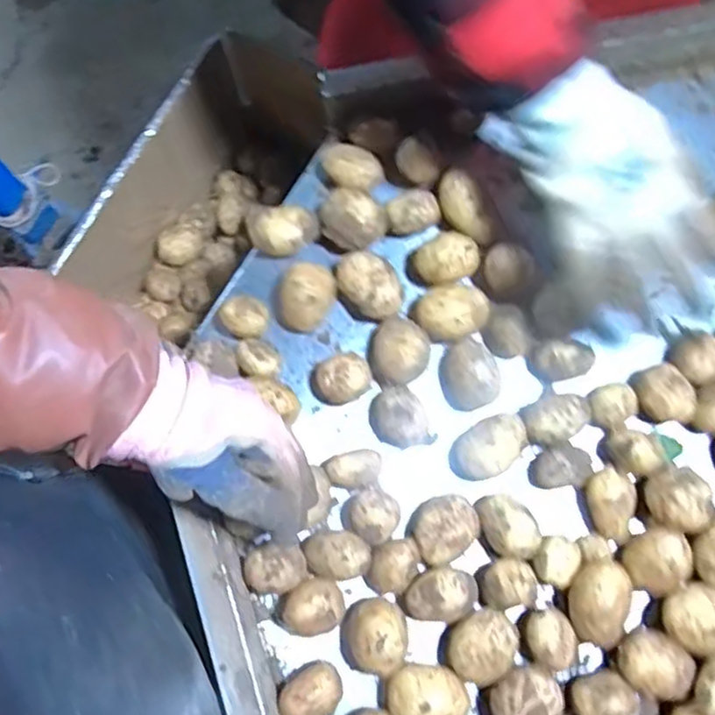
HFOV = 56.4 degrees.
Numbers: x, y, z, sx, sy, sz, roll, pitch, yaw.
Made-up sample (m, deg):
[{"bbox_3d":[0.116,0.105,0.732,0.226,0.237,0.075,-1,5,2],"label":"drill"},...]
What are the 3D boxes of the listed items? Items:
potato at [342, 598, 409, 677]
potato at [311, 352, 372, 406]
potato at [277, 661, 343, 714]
[{"bbox_3d":[0.013,0.200,0.482,0.046,0.040,0.049,0,77,0],"label":"potato"},{"bbox_3d":[-0.013,0.018,0.535,0.047,0.034,0.034,-16,78,-4],"label":"potato"},{"bbox_3d":[-0.033,0.238,0.470,0.045,0.029,0.032,-30,79,-7],"label":"potato"}]

